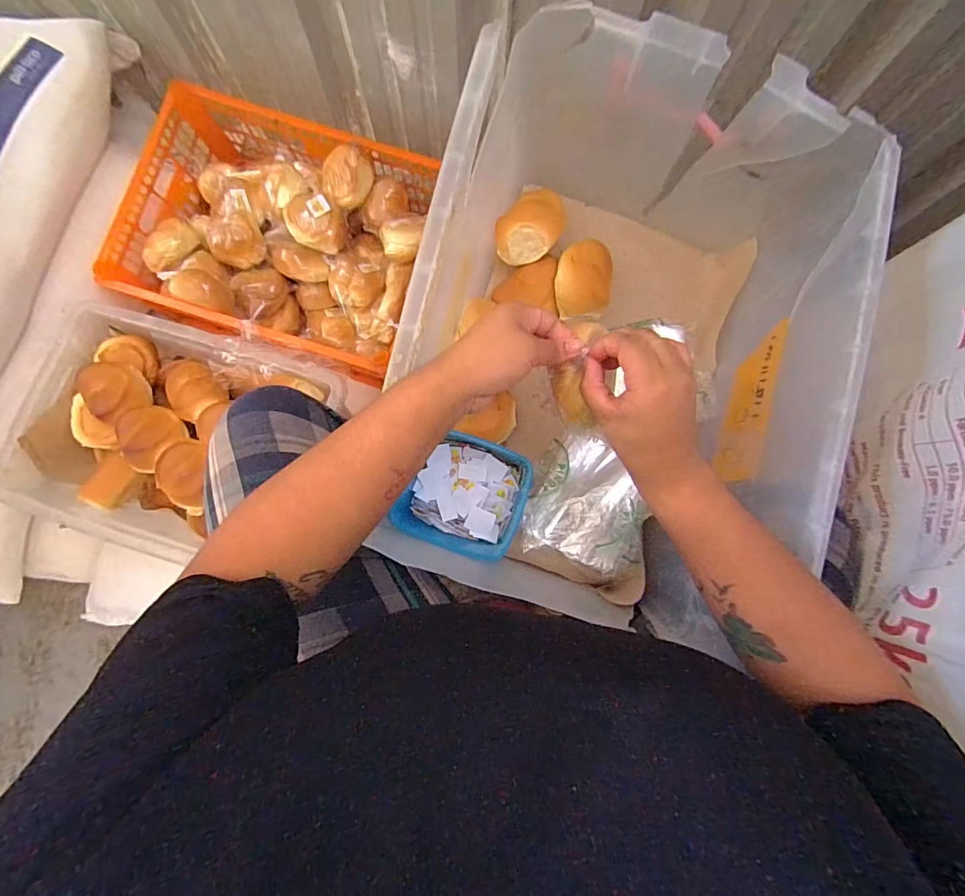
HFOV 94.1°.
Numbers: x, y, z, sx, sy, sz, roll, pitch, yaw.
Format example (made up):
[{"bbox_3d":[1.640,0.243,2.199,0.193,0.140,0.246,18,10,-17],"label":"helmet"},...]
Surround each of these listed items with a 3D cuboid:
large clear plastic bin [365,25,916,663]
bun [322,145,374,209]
[{"bbox_3d":[0.120,-0.086,0.430,0.354,0.217,0.449,15,81,0],"label":"large clear plastic bin"},{"bbox_3d":[-0.193,-0.389,0.641,0.074,0.059,0.059,-18,82,-4],"label":"bun"}]

